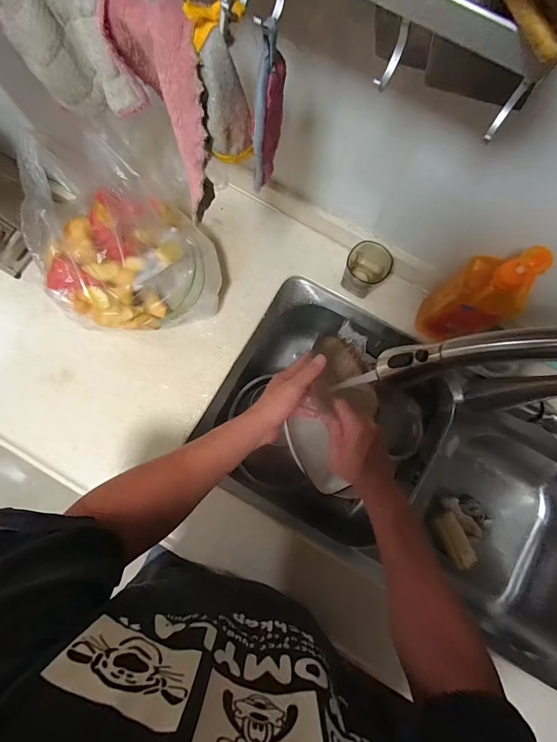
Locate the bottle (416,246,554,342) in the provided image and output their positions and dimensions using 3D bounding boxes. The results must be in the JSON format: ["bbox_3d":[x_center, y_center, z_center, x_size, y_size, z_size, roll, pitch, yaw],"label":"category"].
[{"bbox_3d":[0.278,-0.097,0.531,0.062,0.253,0.096,-38,83,-7],"label":"bottle"}]

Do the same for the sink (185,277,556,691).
[{"bbox_3d":[0.249,0.179,0.700,0.761,0.279,0.399,30,81,4],"label":"sink"}]

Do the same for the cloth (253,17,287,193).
[{"bbox_3d":[-0.009,-0.223,0.321,0.013,0.132,0.077,14,80,2],"label":"cloth"}]

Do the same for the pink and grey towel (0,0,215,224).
[{"bbox_3d":[-0.158,-0.280,0.330,0.263,0.147,0.065,42,82,6],"label":"pink and grey towel"}]

